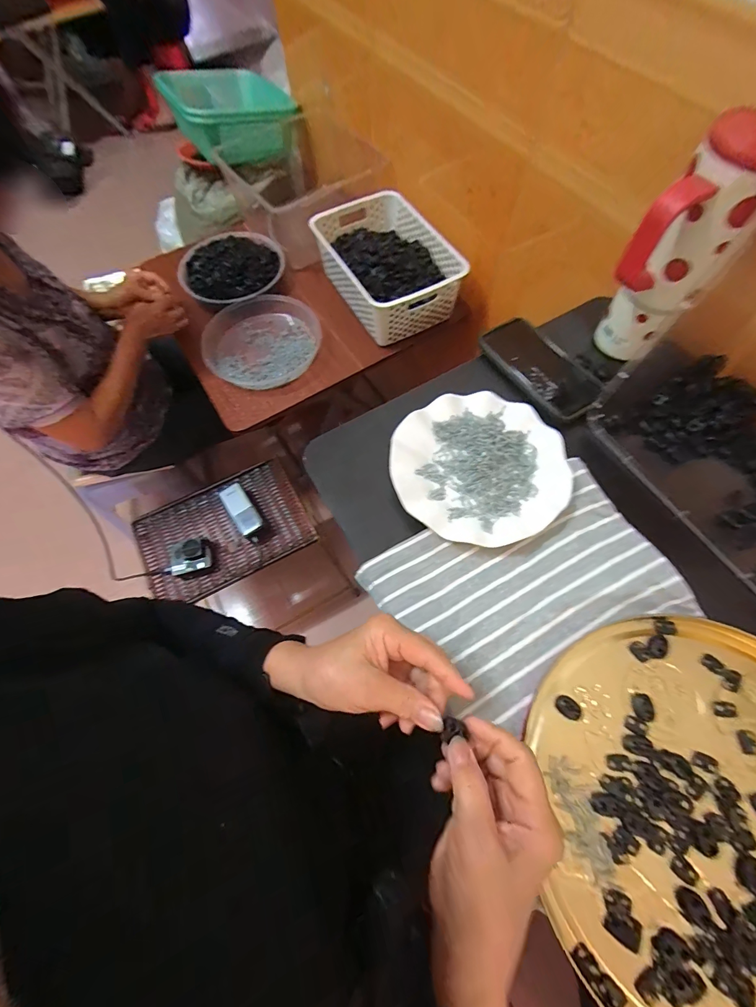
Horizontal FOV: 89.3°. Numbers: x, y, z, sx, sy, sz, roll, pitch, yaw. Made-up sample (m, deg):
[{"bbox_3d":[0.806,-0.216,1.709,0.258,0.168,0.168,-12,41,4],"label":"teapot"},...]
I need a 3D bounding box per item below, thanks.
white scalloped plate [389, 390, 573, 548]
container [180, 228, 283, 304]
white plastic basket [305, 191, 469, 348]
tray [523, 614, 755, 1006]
[{"bbox_3d":[0.109,-0.040,0.417,0.183,0.028,0.174,-1,66,2],"label":"white scalloped plate"},{"bbox_3d":[-0.325,-0.525,0.849,0.219,0.076,0.224,-1,66,2],"label":"container"},{"bbox_3d":[0.020,-0.491,0.792,0.214,0.101,0.313,-24,68,-8],"label":"white plastic basket"},{"bbox_3d":[0.268,0.243,0.294,0.271,0.014,0.288,-1,66,2],"label":"tray"}]

